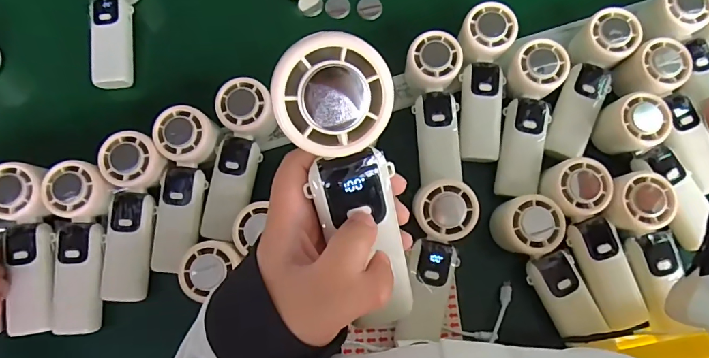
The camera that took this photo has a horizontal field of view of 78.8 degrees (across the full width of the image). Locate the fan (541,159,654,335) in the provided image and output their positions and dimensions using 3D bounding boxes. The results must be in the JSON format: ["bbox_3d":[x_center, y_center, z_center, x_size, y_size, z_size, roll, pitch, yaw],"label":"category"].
[{"bbox_3d":[0.239,0.060,0.425,0.061,0.043,0.166,-21,89,-4],"label":"fan"}]

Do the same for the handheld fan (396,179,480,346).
[{"bbox_3d":[0.077,0.073,0.417,0.057,0.046,0.151,10,101,3],"label":"handheld fan"}]

